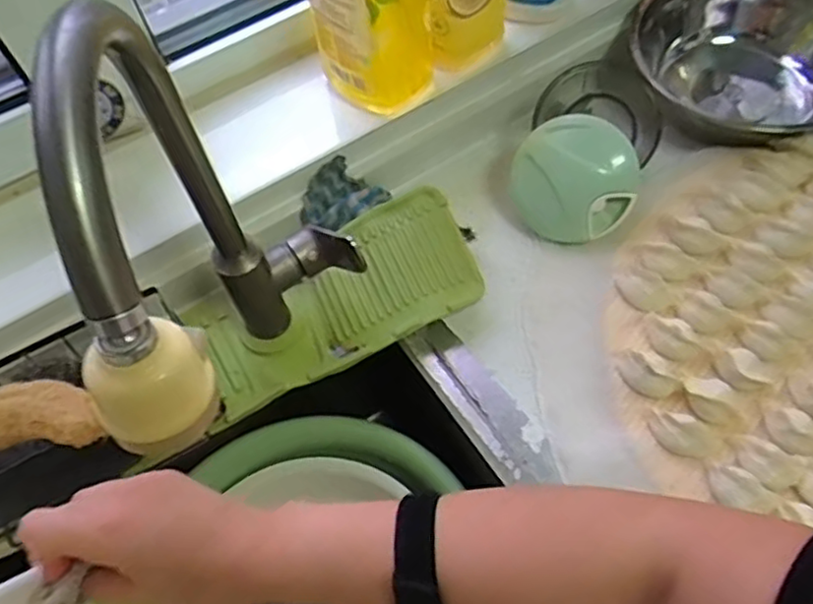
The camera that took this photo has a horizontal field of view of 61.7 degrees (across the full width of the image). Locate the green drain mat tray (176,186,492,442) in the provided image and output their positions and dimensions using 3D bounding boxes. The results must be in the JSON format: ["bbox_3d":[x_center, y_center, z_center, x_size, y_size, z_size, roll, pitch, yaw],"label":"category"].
[{"bbox_3d":[-0.067,0.000,0.644,0.269,0.035,0.128,-31,62,1],"label":"green drain mat tray"}]

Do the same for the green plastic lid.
[{"bbox_3d":[0.163,-0.118,0.661,0.116,0.022,0.117,3,107,10],"label":"green plastic lid"}]

